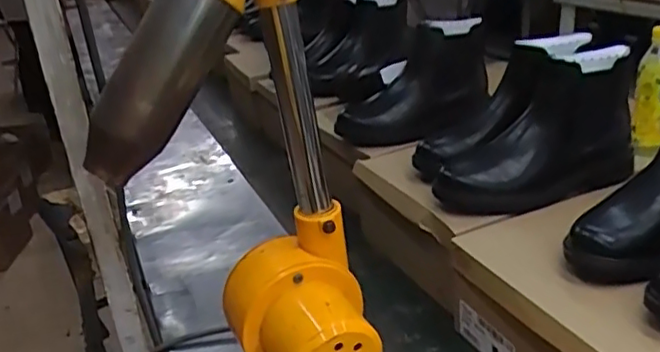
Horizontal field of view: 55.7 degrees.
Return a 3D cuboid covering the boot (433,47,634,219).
[{"bbox_3d":[0.260,-0.056,0.785,0.259,0.160,0.095,-15,27,-17],"label":"boot"}]

